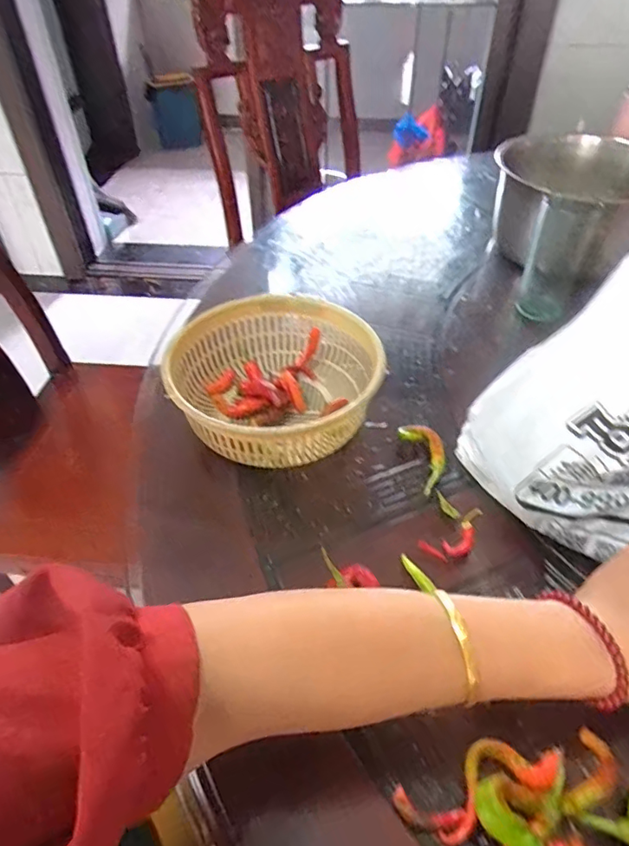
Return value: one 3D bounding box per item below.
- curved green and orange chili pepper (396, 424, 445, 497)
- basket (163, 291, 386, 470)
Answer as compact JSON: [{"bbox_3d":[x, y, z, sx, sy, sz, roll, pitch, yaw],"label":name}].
[{"bbox_3d":[0.101,0.033,0.489,0.033,0.021,0.074,-11,46,-10],"label":"curved green and orange chili pepper"},{"bbox_3d":[-0.037,-0.035,0.517,0.184,0.081,0.187,-4,45,-3],"label":"basket"}]

